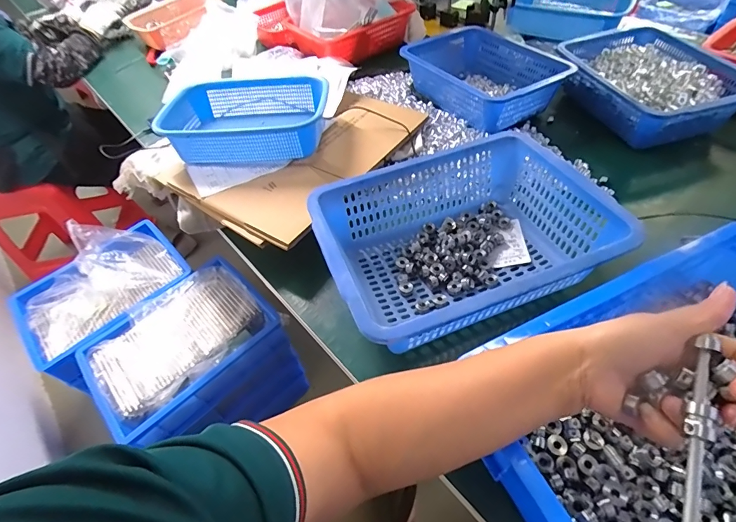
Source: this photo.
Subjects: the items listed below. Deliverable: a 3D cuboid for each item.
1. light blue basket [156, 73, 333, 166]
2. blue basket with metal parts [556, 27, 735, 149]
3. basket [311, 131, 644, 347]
[{"bbox_3d":[-0.229,-0.277,0.749,0.310,0.072,0.237,-6,51,1],"label":"light blue basket"},{"bbox_3d":[0.543,-0.347,0.787,0.228,0.100,0.327,-18,51,-8],"label":"blue basket with metal parts"},{"bbox_3d":[0.122,-0.023,0.549,0.347,0.130,0.259,-19,52,-10],"label":"basket"}]

